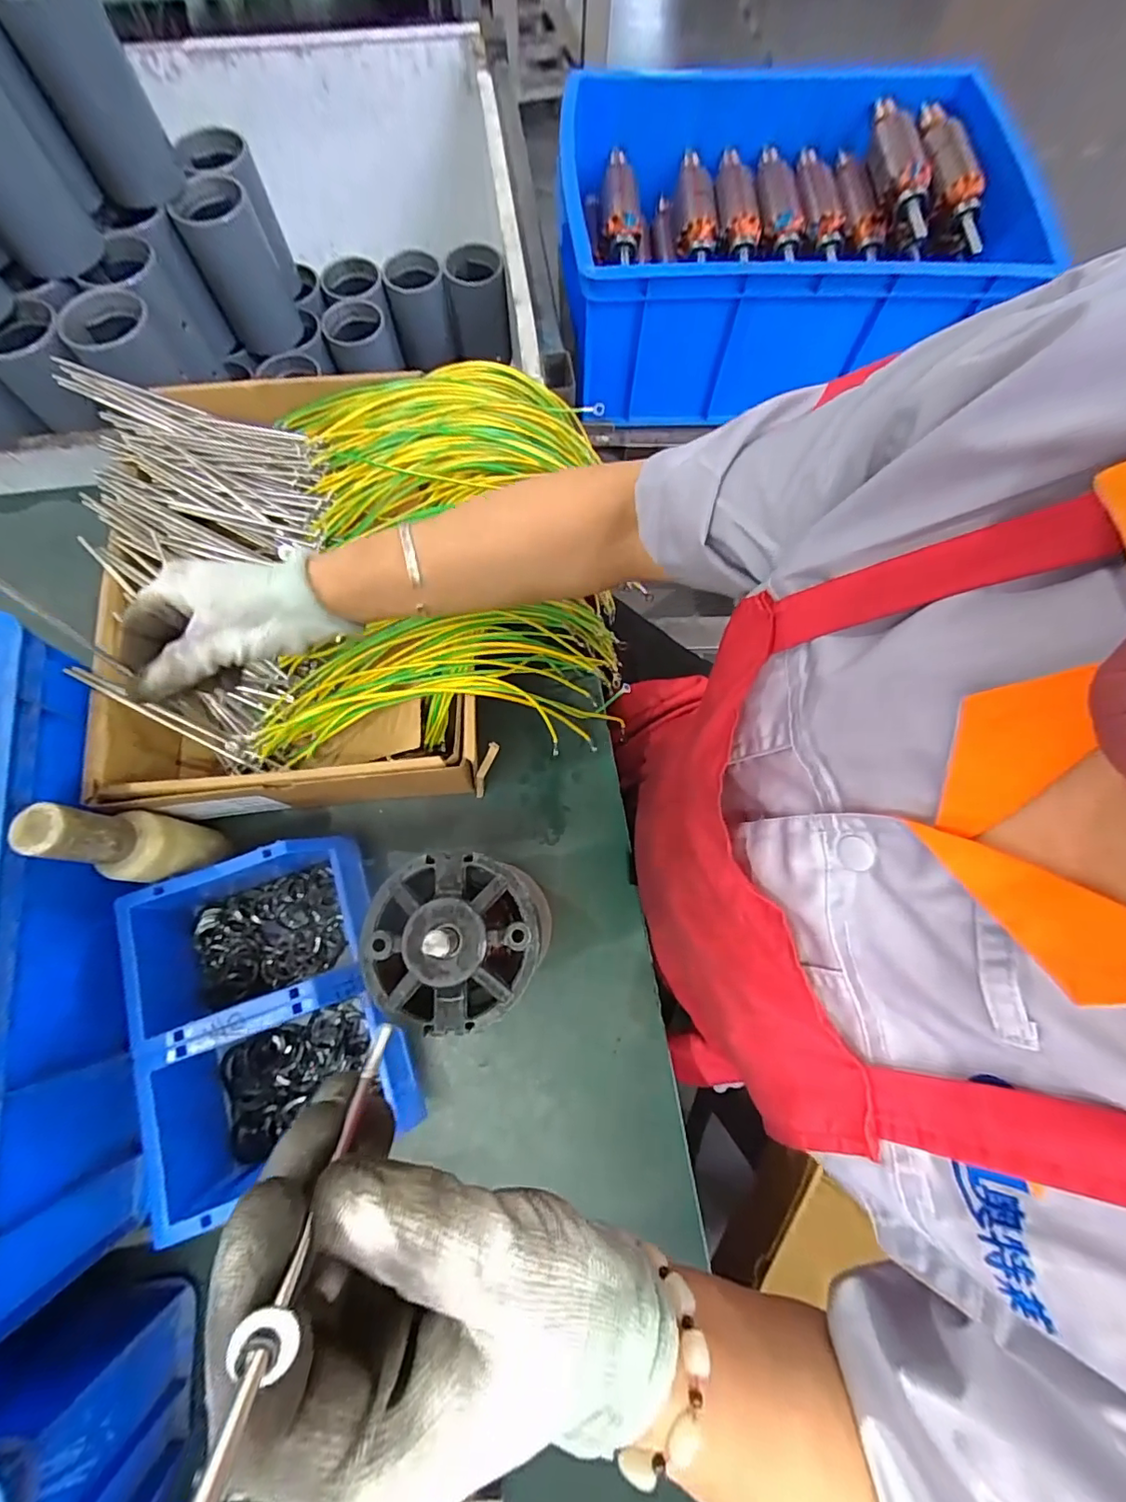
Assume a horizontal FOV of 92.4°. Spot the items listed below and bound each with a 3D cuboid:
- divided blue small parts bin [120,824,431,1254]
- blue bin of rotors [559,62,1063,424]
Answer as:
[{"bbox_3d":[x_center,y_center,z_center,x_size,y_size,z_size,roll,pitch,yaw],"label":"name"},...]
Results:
[{"bbox_3d":[-0.213,0.186,0.386,0.163,0.069,0.214,-14,74,-5],"label":"divided blue small parts bin"},{"bbox_3d":[0.234,-0.607,0.625,0.471,0.150,0.354,-2,74,-2],"label":"blue bin of rotors"}]

